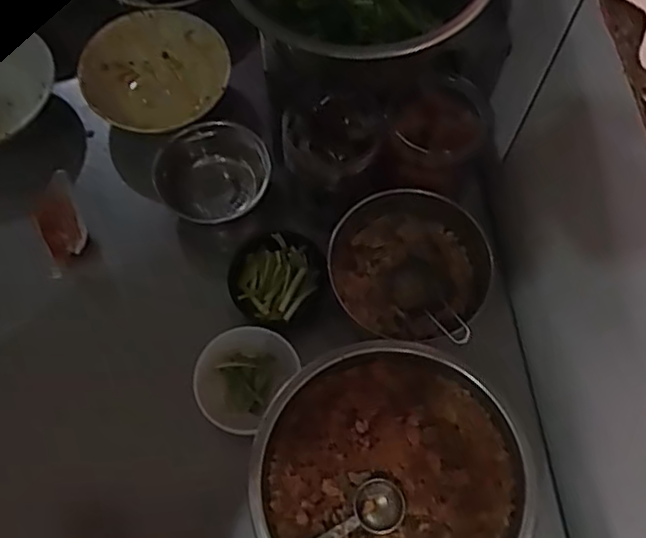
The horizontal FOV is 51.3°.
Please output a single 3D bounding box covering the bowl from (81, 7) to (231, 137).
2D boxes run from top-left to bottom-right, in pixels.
[{"bbox_3d":[-0.182,-0.203,0.750,0.155,0.077,0.164,0,68,0],"label":"bowl"}]

